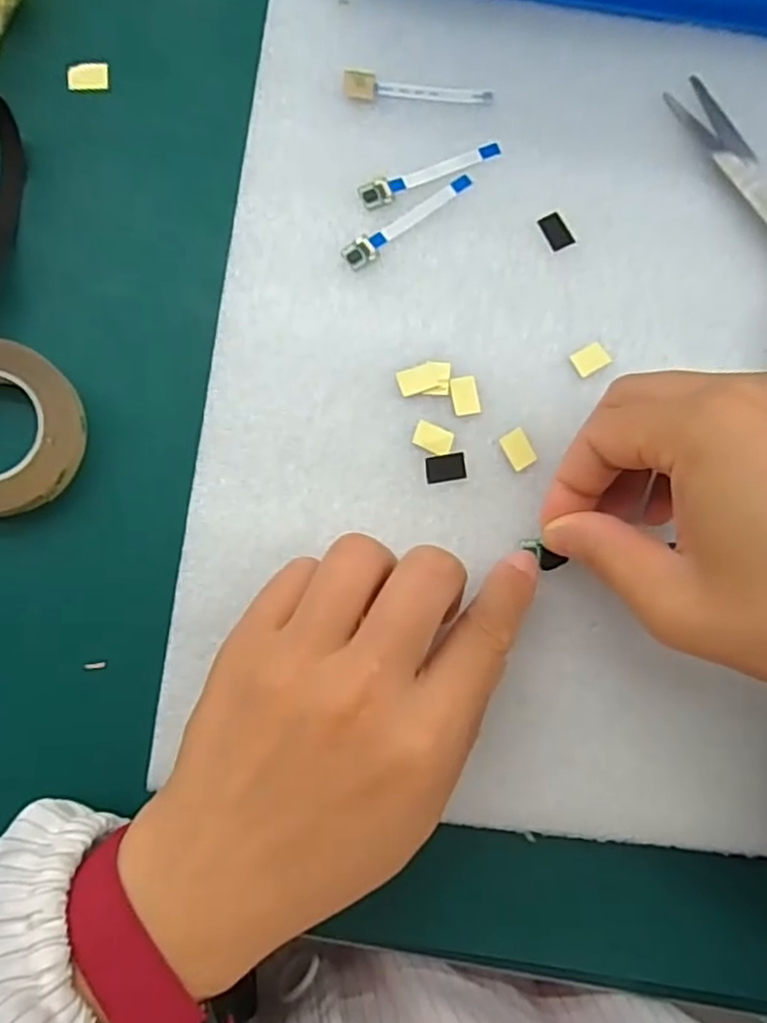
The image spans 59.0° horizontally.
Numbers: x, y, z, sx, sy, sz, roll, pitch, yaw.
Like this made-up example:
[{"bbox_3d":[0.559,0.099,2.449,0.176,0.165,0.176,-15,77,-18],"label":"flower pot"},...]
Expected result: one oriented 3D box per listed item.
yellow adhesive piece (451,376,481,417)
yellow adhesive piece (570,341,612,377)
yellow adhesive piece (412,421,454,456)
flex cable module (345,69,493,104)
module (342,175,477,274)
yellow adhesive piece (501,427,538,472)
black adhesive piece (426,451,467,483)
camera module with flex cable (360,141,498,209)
[{"bbox_3d":[0.031,-0.044,0.256,0.010,0.004,0.015,-8,83,-5],"label":"yellow adhesive piece"},{"bbox_3d":[0.081,-0.059,0.263,0.014,0.004,0.010,-31,86,-7],"label":"yellow adhesive piece"},{"bbox_3d":[0.019,-0.027,0.254,0.014,0.004,0.010,23,82,-1],"label":"yellow adhesive piece"},{"bbox_3d":[0.014,-0.169,0.270,0.059,0.004,0.011,0,82,-4],"label":"flex cable module"},{"bbox_3d":[0.011,-0.114,0.264,0.061,0.004,0.011,-33,86,-7],"label":"module"},{"bbox_3d":[0.052,-0.024,0.256,0.010,0.004,0.014,-28,85,-7],"label":"yellow adhesive piece"},{"bbox_3d":[0.024,-0.017,0.254,0.015,0.004,0.010,-9,83,-5],"label":"black adhesive piece"},{"bbox_3d":[0.019,-0.134,0.267,0.061,0.004,0.010,-25,85,-7],"label":"camera module with flex cable"}]

